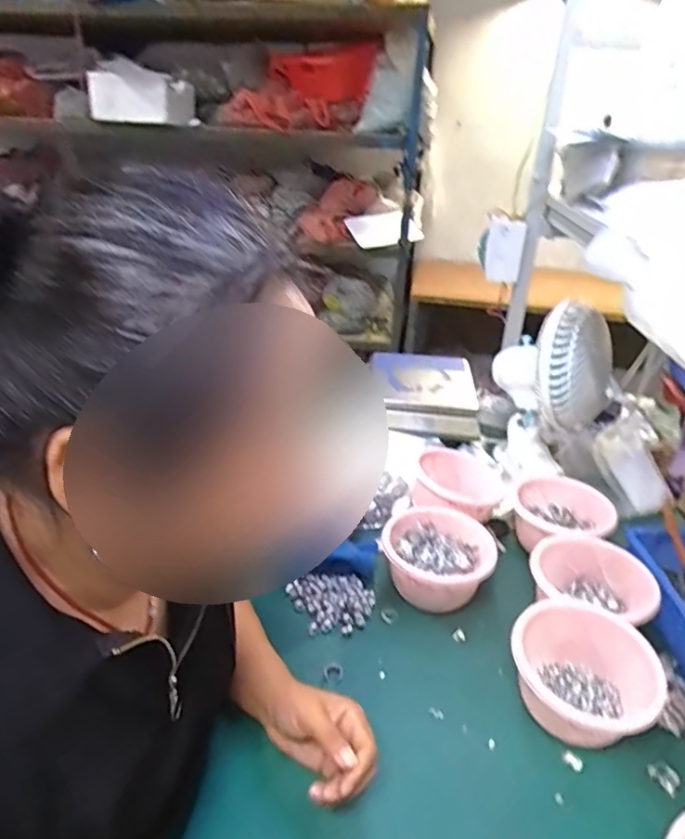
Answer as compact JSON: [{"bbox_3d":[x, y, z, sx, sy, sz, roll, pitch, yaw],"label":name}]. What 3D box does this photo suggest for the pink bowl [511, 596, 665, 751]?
[{"bbox_3d":[0.264,0.282,0.621,0.148,0.077,0.127,16,31,24],"label":"pink bowl"}]

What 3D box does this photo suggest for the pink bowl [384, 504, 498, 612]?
[{"bbox_3d":[0.137,0.191,0.790,0.152,0.061,0.144,2,28,-1],"label":"pink bowl"}]

